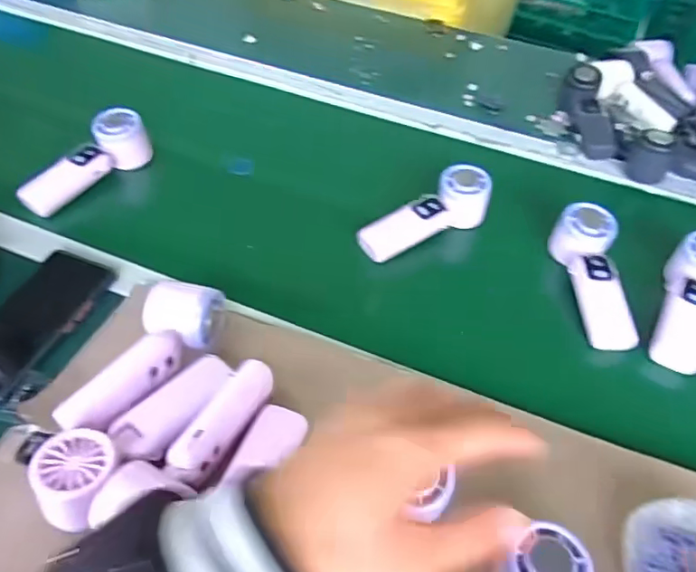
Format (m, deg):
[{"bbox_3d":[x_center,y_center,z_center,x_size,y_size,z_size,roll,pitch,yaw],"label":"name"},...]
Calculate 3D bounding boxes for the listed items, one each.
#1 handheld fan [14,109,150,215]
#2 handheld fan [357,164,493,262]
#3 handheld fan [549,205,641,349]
[{"bbox_3d":[-0.310,-0.147,0.654,0.046,0.059,0.160,28,54,19],"label":"handheld fan"},{"bbox_3d":[0.089,-0.084,0.631,0.166,0.053,0.057,-21,54,-19],"label":"handheld fan"},{"bbox_3d":[0.263,-0.009,0.597,0.064,0.061,0.163,-1,62,-4],"label":"handheld fan"}]

